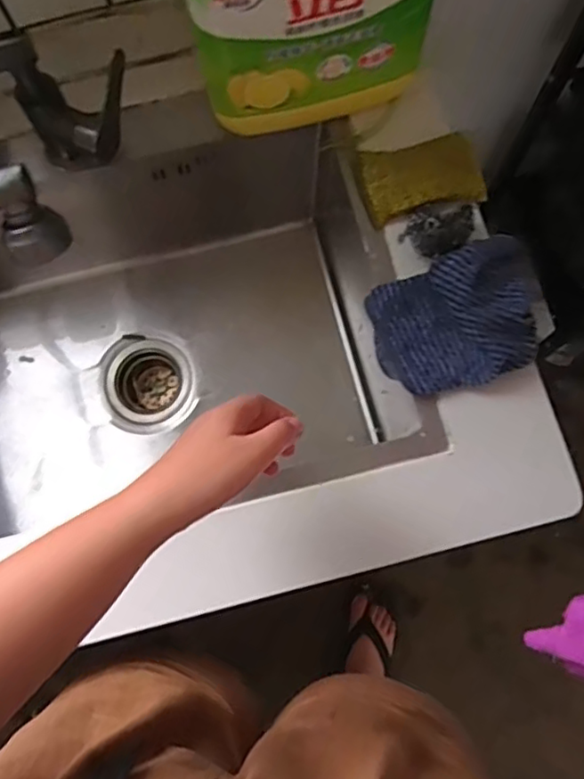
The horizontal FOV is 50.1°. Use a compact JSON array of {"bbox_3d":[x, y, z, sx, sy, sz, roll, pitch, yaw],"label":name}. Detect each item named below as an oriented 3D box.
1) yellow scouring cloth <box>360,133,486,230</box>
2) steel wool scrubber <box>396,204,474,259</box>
[{"bbox_3d":[0.127,-0.209,0.624,0.111,0.015,0.076,-11,75,-2],"label":"yellow scouring cloth"},{"bbox_3d":[0.139,-0.153,0.589,0.057,0.033,0.061,0,75,1],"label":"steel wool scrubber"}]

